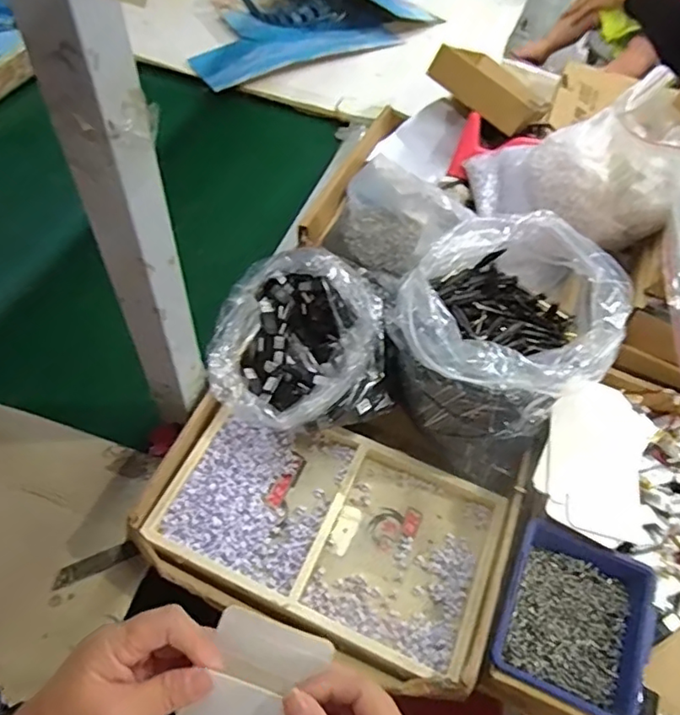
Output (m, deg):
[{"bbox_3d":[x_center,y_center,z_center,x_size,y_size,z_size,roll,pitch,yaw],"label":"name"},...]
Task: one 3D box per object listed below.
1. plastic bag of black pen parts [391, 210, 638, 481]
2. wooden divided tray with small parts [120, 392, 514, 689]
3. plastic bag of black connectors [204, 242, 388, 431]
[{"bbox_3d":[0.163,-0.020,0.605,0.201,0.180,0.202,37,60,20],"label":"plastic bag of black pen parts"},{"bbox_3d":[-0.014,0.171,0.582,0.343,0.044,0.219,21,56,10],"label":"wooden divided tray with small parts"},{"bbox_3d":[-0.041,-0.022,0.644,0.187,0.107,0.196,10,55,3],"label":"plastic bag of black connectors"}]

